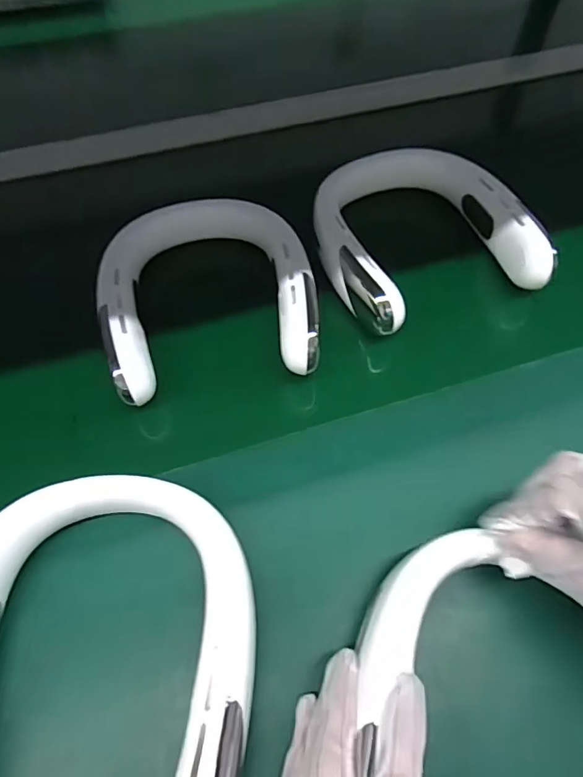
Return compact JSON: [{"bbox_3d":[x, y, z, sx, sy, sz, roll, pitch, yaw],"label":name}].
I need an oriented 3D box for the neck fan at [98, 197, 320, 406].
[{"bbox_3d":[-0.077,-0.102,0.435,0.175,0.038,0.226,-10,57,-8],"label":"neck fan"}]

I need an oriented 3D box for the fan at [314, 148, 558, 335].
[{"bbox_3d":[0.120,-0.157,0.474,0.192,0.043,0.208,-17,58,-13],"label":"fan"}]

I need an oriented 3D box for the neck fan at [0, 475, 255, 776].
[{"bbox_3d":[-0.115,0.150,0.286,0.184,0.037,0.199,0,56,-2],"label":"neck fan"}]

